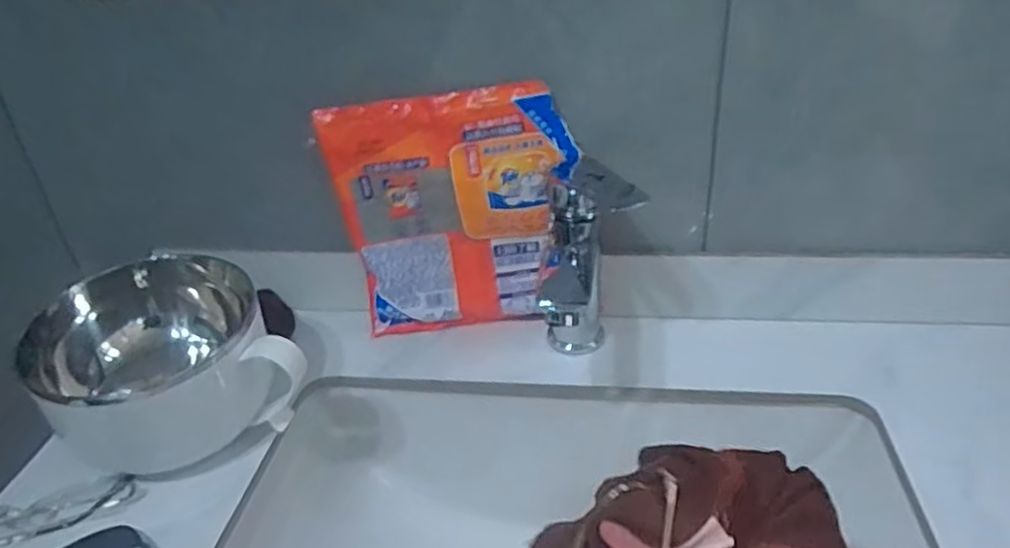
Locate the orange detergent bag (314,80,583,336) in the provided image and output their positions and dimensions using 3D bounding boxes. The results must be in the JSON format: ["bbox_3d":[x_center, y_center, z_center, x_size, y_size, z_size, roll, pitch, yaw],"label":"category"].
[{"bbox_3d":[-0.039,-0.043,0.567,0.180,0.196,0.031,-1,32,6],"label":"orange detergent bag"}]

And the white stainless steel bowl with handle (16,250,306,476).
[{"bbox_3d":[-0.240,0.069,0.488,0.142,0.124,0.136,-3,32,2],"label":"white stainless steel bowl with handle"}]

